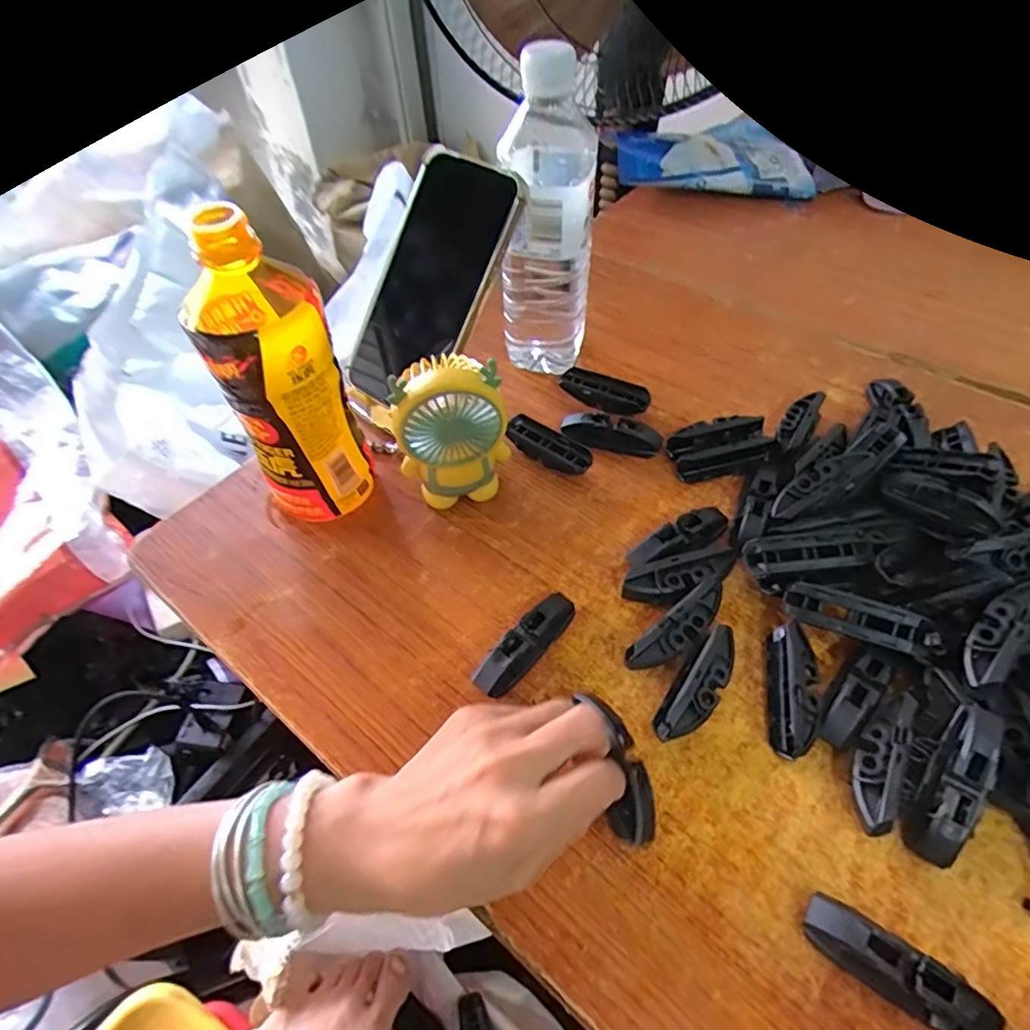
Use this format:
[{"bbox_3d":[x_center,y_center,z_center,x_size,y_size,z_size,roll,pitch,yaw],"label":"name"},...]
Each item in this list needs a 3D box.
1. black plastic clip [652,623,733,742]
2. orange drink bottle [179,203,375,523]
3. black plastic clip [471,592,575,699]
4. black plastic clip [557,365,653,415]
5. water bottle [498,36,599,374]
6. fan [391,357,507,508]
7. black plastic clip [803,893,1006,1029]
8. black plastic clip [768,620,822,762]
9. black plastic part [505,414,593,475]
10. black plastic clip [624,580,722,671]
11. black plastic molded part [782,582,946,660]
[{"bbox_3d":[0.099,0.090,0.312,0.021,0.025,0.068,31,60,25],"label":"black plastic clip"},{"bbox_3d":[-0.141,-0.079,0.355,0.069,0.183,0.076,-27,55,-17],"label":"orange drink bottle"},{"bbox_3d":[0.007,0.073,0.332,0.018,0.021,0.072,36,62,27],"label":"black plastic clip"},{"bbox_3d":[0.069,-0.096,0.458,0.072,0.023,0.017,24,57,21],"label":"black plastic clip"},{"bbox_3d":[0.022,-0.196,0.419,0.064,0.213,0.061,1,52,5],"label":"water bottle"},{"bbox_3d":[-0.040,-0.050,0.373,0.065,0.110,0.034,-15,52,-8],"label":"fan"},{"bbox_3d":[0.154,0.185,0.238,0.069,0.020,0.021,28,58,23],"label":"black plastic clip"},{"bbox_3d":[0.149,0.091,0.311,0.023,0.020,0.070,11,53,12],"label":"black plastic clip"},{"bbox_3d":[0.024,-0.048,0.423,0.066,0.017,0.023,32,60,25],"label":"black plastic part"},{"bbox_3d":[0.094,0.066,0.333,0.072,0.023,0.019,-34,57,-22],"label":"black plastic clip"},{"bbox_3d":[0.188,0.056,0.317,0.076,0.013,0.018,18,55,17],"label":"black plastic molded part"}]

